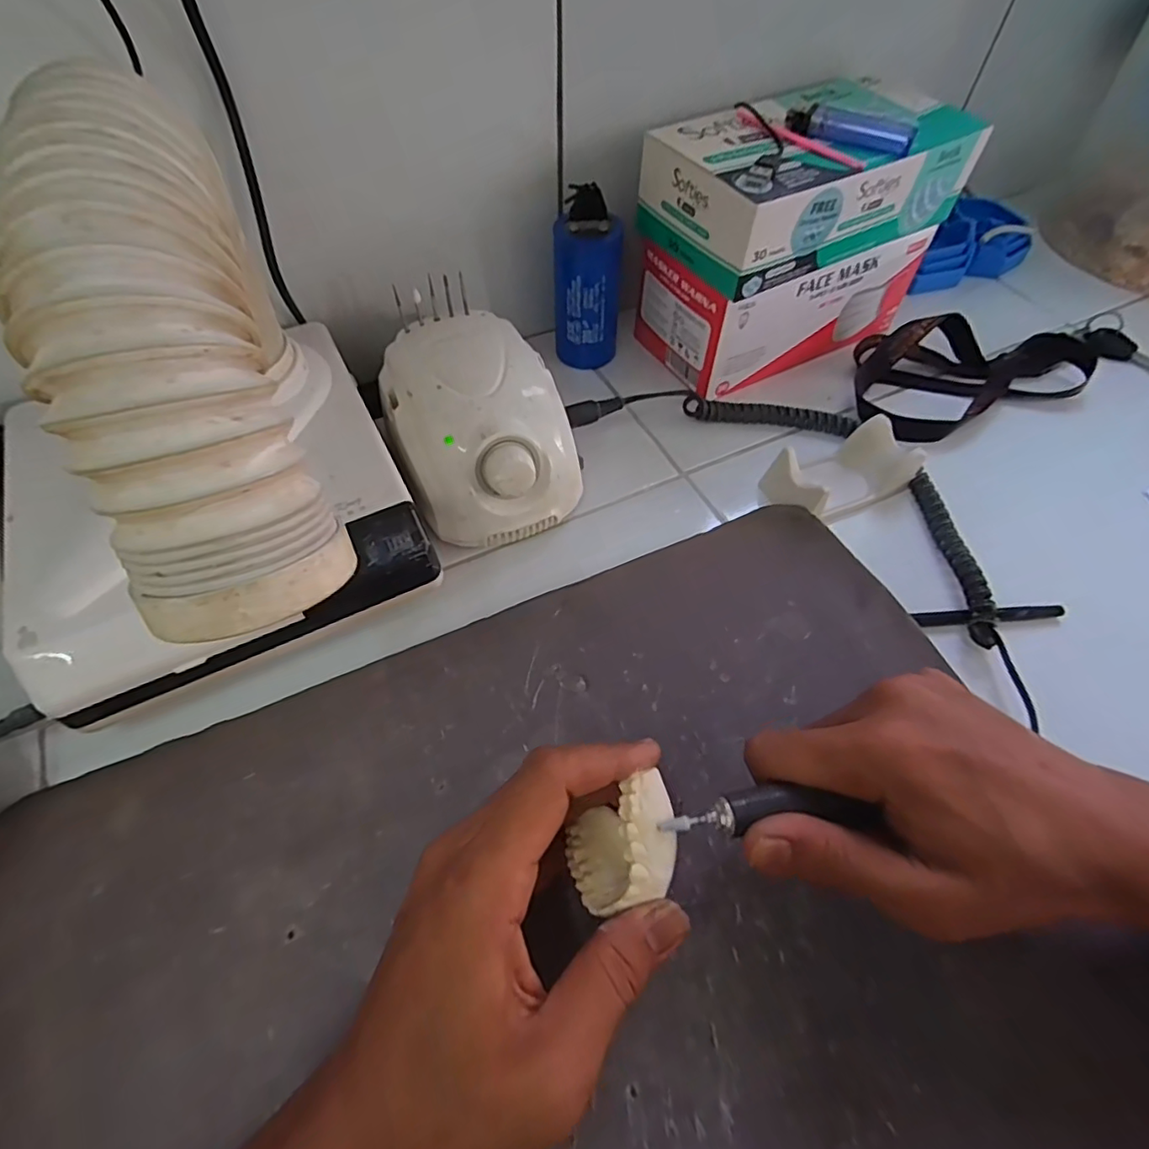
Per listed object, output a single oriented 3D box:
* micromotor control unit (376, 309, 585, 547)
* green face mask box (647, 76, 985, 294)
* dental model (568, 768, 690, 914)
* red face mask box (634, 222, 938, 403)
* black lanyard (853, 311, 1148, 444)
[{"bbox_3d":[-0.061,-0.092,0.379,0.105,0.084,0.135,-23,59,-15],"label":"micromotor control unit"},{"bbox_3d":[0.162,-0.277,0.411,0.211,0.065,0.110,-26,60,-17],"label":"green face mask box"},{"bbox_3d":[0.020,0.109,0.236,0.043,0.043,0.041,-15,57,-10],"label":"dental model"},{"bbox_3d":[0.162,-0.227,0.473,0.200,0.088,0.099,-23,59,-15],"label":"red face mask box"},{"bbox_3d":[0.324,-0.168,0.461,0.242,0.035,0.099,-16,58,-11],"label":"black lanyard"}]

